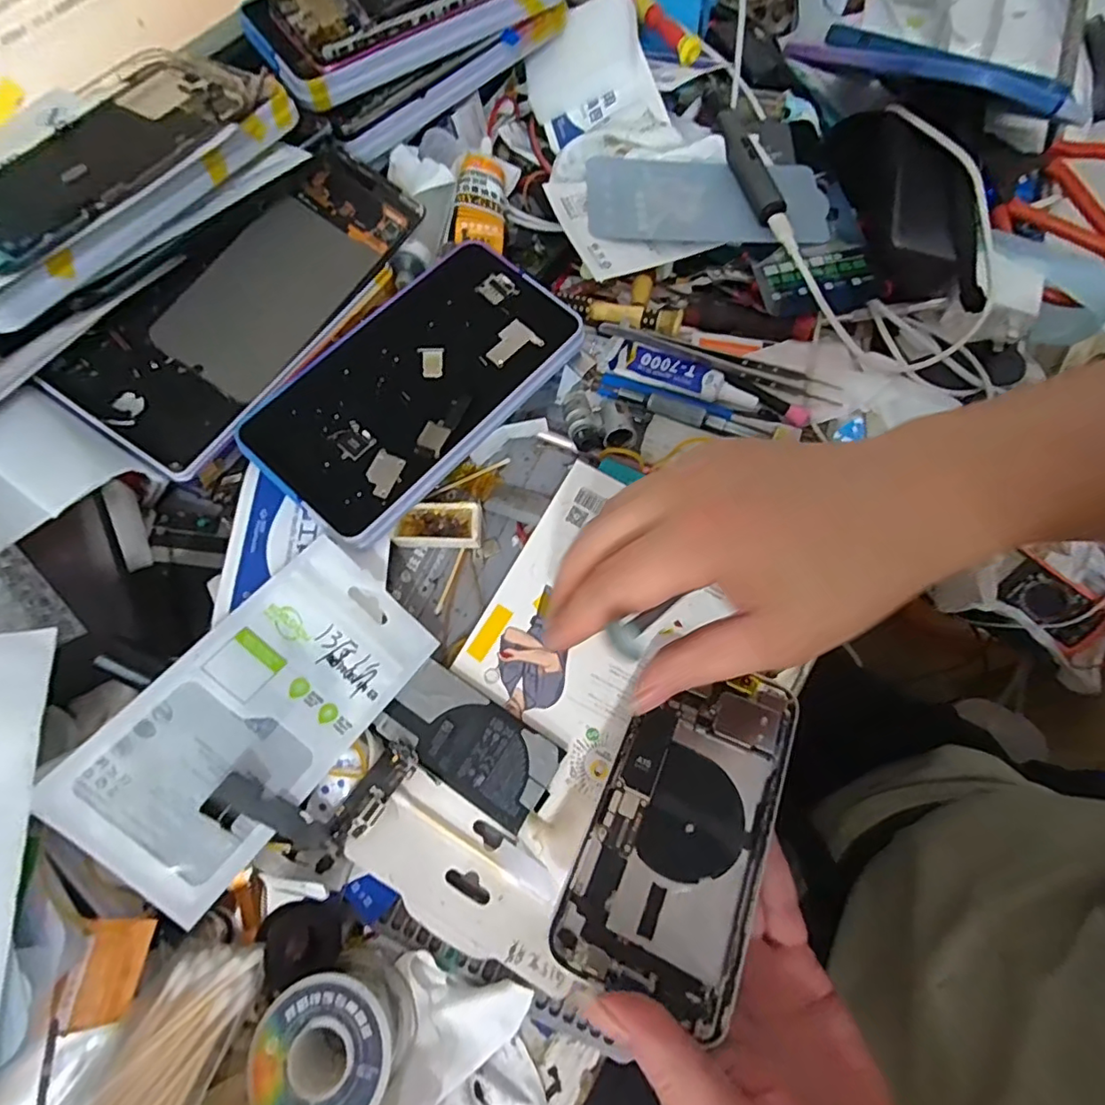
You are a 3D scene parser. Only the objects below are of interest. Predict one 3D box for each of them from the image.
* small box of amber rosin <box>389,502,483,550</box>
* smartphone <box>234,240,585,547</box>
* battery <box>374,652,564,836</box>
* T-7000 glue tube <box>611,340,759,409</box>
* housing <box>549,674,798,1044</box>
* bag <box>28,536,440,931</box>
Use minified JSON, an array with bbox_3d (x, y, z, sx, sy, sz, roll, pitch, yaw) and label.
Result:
[{"bbox_3d":[-0.063,-0.014,0.312,0.048,0.016,0.023,-4,69,-2],"label":"small box of amber rosin"},{"bbox_3d":[-0.077,-0.099,0.317,0.102,0.013,0.188,41,74,14],"label":"smartphone"},{"bbox_3d":[-0.040,0.091,0.270,0.084,0.004,0.043,32,72,11],"label":"battery"},{"bbox_3d":[0.082,-0.108,0.342,0.088,0.013,0.020,23,71,8],"label":"T-7000 glue tube"},{"bbox_3d":[0.061,0.114,0.241,0.070,0.012,0.142,32,62,11],"label":"housing"},{"bbox_3d":[-0.128,0.070,0.248,0.080,0.005,0.147,44,64,-9],"label":"bag"}]

